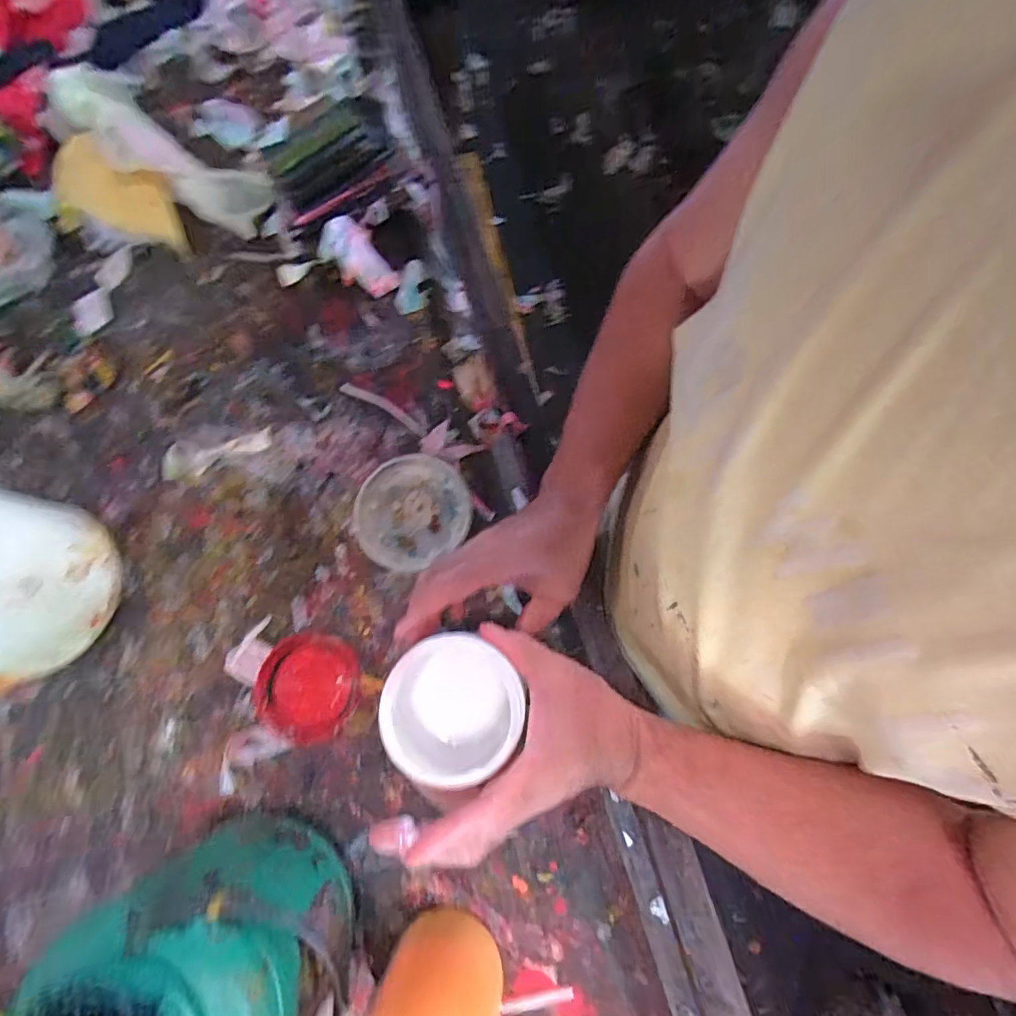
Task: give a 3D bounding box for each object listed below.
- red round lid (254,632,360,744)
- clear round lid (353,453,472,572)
[{"bbox_3d":[-0.190,0.169,0.504,0.093,0.010,0.097,0,76,0],"label":"red round lid"},{"bbox_3d":[-0.097,0.003,0.533,0.117,0.017,0.106,-36,79,-8],"label":"clear round lid"}]

